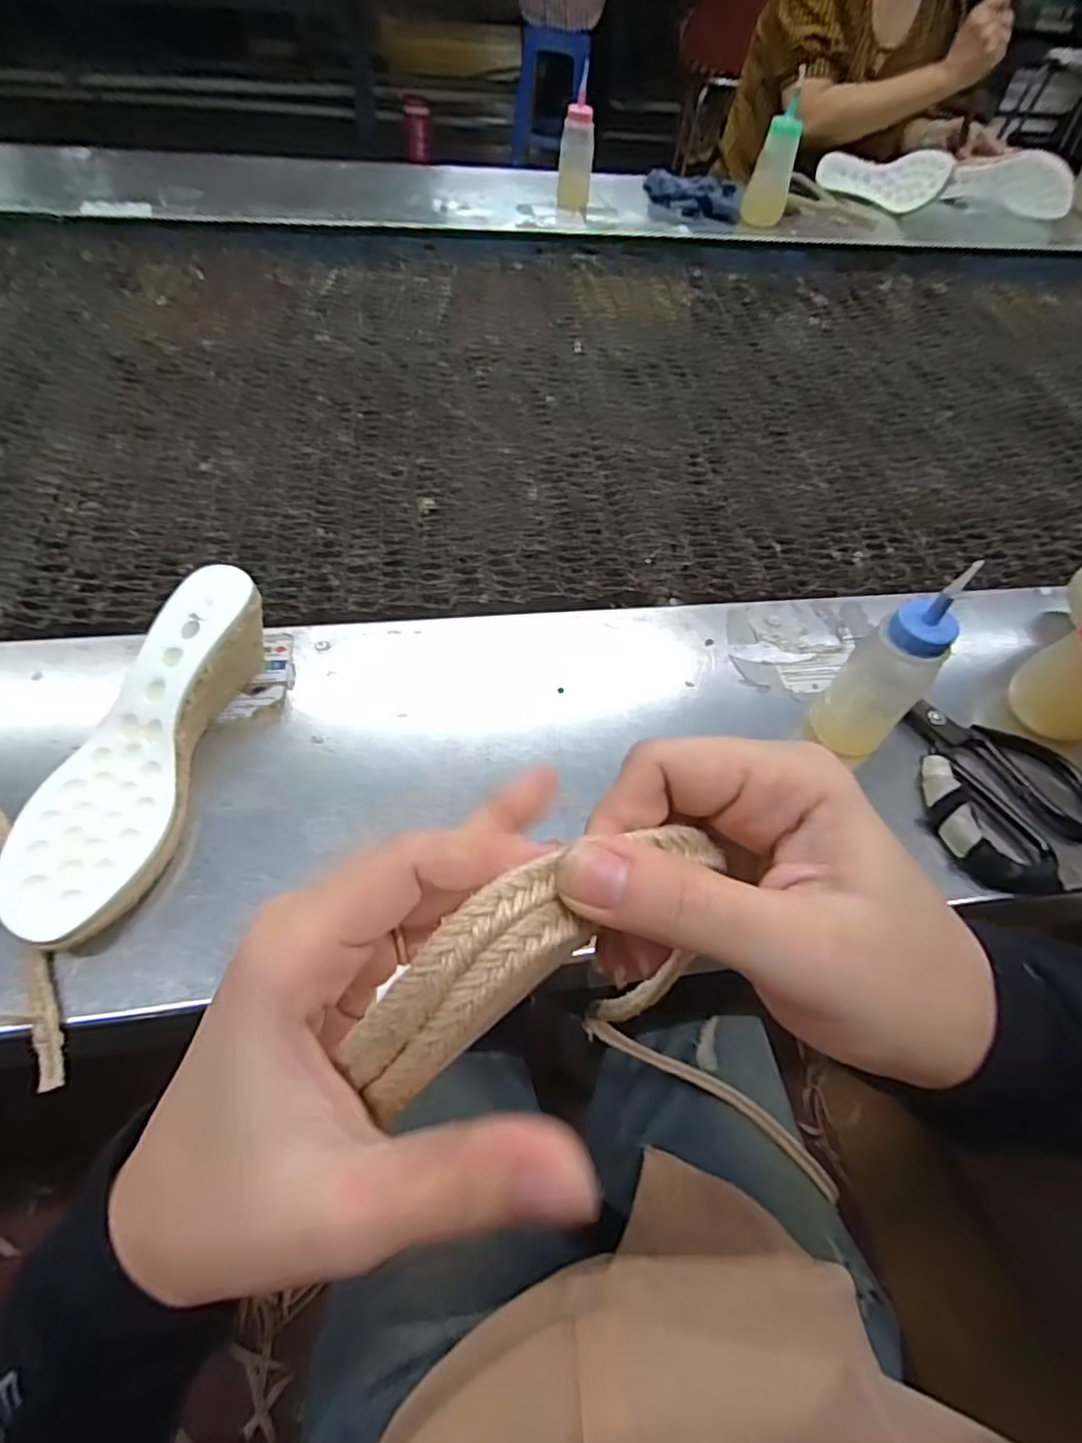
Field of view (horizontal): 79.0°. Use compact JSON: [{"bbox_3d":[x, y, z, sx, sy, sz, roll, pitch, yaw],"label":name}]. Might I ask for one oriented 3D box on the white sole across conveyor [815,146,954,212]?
[{"bbox_3d":[0.572,-0.920,1.092,0.224,0.094,0.025,45,18,29],"label":"white sole across conveyor"}]

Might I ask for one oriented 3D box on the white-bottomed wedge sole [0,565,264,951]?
[{"bbox_3d":[-0.236,0.011,0.382,0.075,0.062,0.223,10,54,2],"label":"white-bottomed wedge sole"}]

